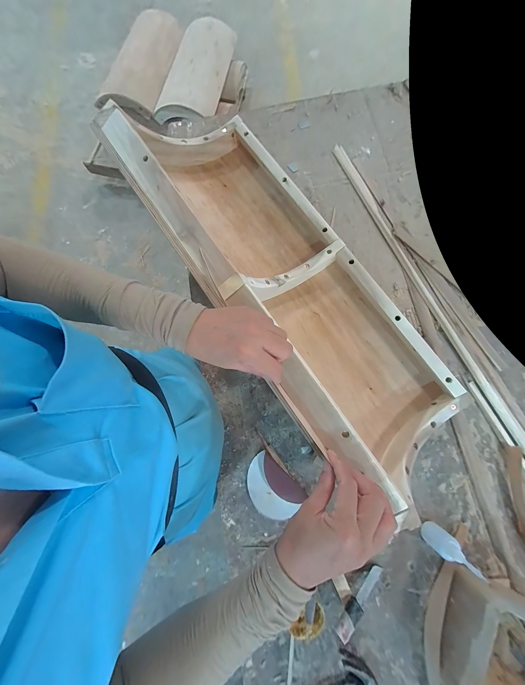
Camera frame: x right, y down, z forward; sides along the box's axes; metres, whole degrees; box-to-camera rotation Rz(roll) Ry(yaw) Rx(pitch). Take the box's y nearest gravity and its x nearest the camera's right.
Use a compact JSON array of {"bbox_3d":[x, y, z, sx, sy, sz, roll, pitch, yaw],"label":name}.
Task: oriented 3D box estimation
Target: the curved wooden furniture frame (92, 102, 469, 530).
[{"bbox_3d":[0.044,-0.115,0.396,0.259,0.164,0.687,-35,82,-6],"label":"curved wooden furniture frame"}]

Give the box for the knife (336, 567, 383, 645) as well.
[{"bbox_3d":[0.154,0.403,0.369,0.109,0.012,0.023,-30,80,-30],"label":"knife"}]

